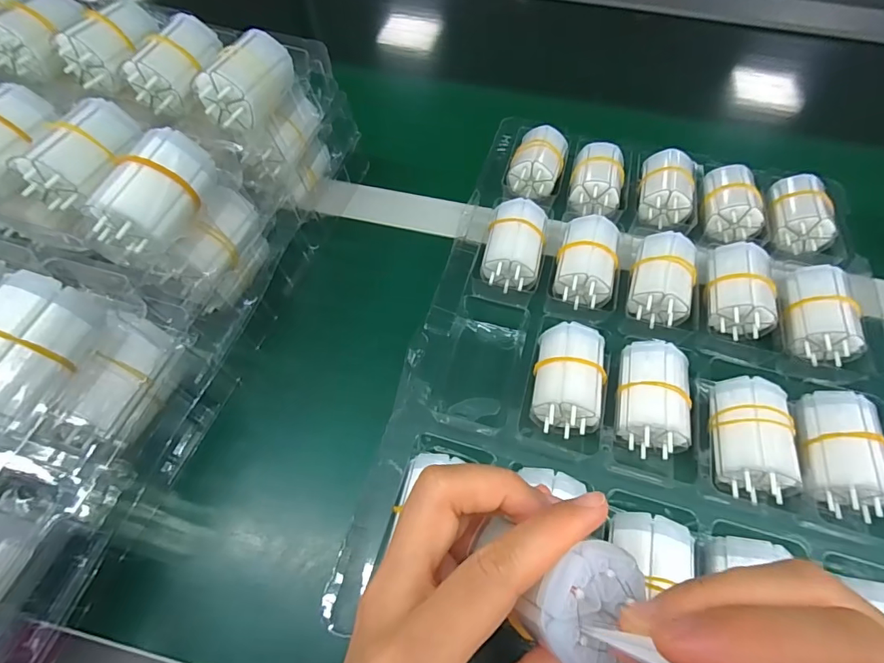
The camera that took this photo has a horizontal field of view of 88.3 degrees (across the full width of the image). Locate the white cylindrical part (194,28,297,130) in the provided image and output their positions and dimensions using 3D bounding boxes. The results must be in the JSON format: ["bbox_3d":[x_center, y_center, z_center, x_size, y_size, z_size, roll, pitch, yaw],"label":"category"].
[{"bbox_3d":[-0.120,-0.156,0.279,0.036,0.029,0.058,13,59,6],"label":"white cylindrical part"}]

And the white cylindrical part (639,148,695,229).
[{"bbox_3d":[0.179,-0.116,0.366,0.038,0.030,0.059,12,59,6],"label":"white cylindrical part"}]

